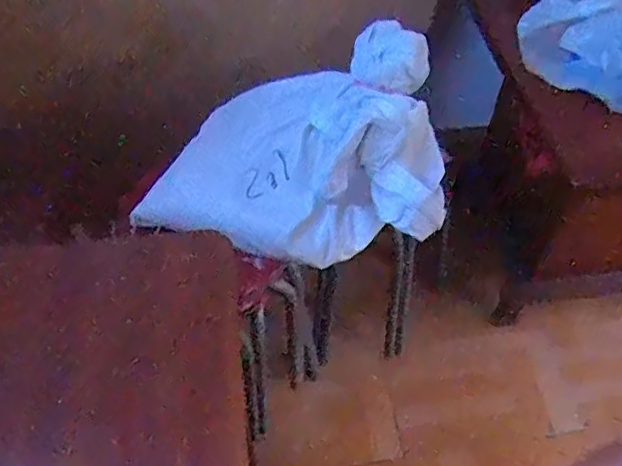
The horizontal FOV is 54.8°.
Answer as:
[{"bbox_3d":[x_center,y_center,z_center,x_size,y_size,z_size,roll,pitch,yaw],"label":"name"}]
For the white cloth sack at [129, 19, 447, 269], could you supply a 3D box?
[{"bbox_3d":[-0.022,-0.115,0.848,0.417,0.243,0.217,10,53,8],"label":"white cloth sack"}]

